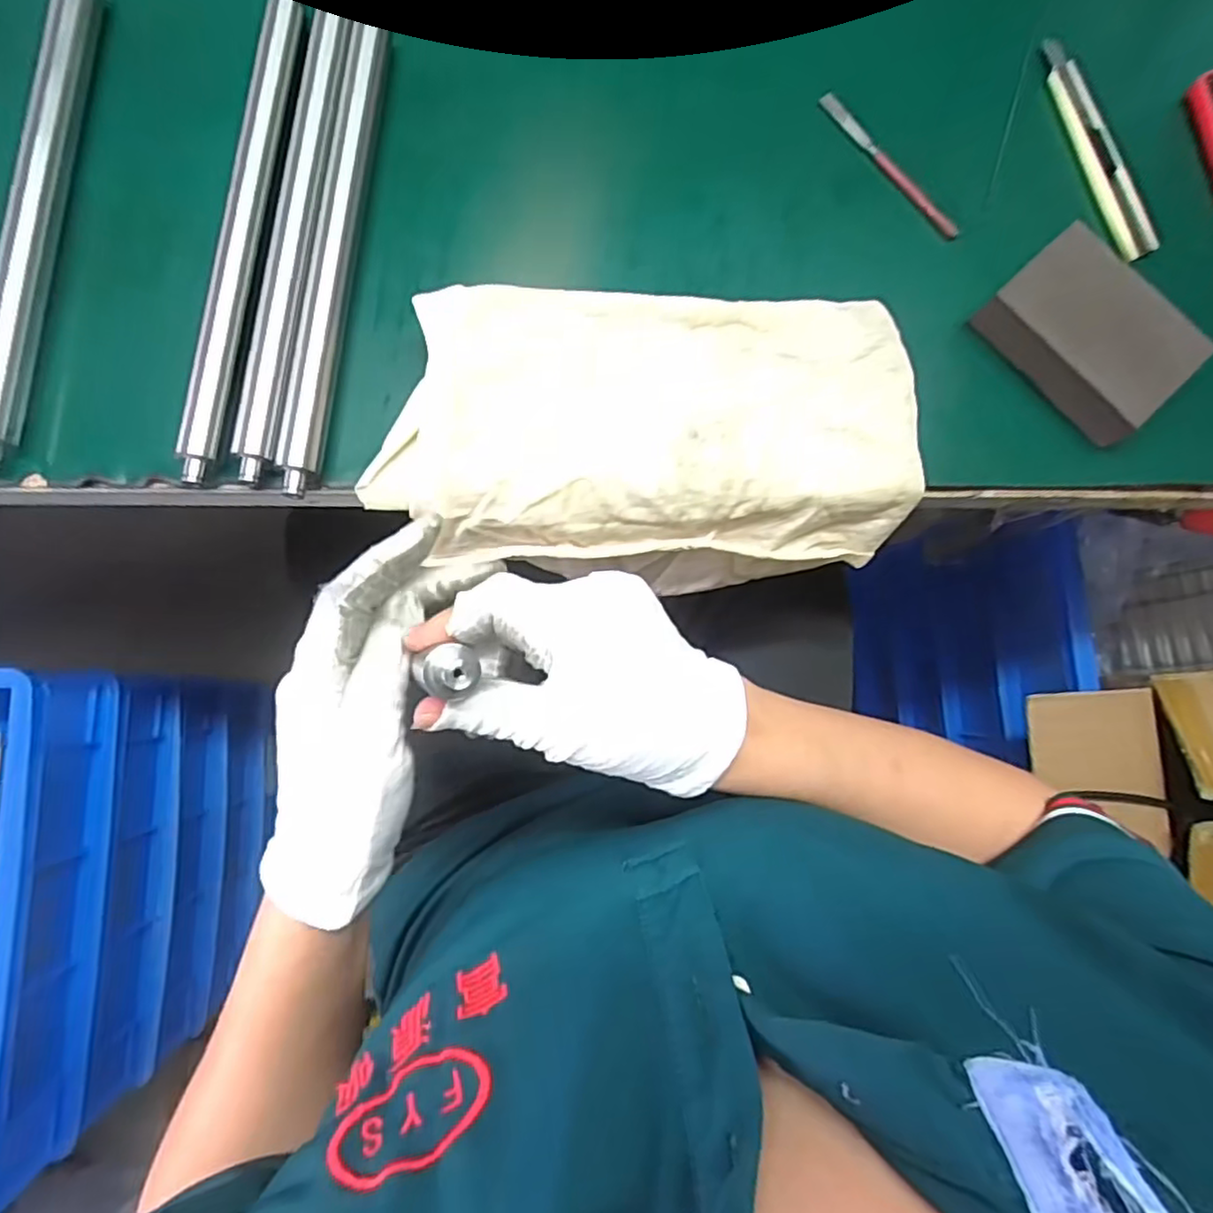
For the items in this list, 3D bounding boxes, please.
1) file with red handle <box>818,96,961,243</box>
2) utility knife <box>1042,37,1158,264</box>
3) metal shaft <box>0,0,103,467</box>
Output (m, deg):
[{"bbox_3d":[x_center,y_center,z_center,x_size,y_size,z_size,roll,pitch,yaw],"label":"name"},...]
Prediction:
[{"bbox_3d":[0.153,-0.238,0.357,0.009,0.004,0.103,-42,88,-8],"label":"file with red handle"},{"bbox_3d":[0.267,-0.252,0.361,0.019,0.012,0.137,-16,85,-6],"label":"utility knife"},{"bbox_3d":[-0.268,-0.192,0.310,0.016,0.016,0.259,3,82,-5],"label":"metal shaft"}]

